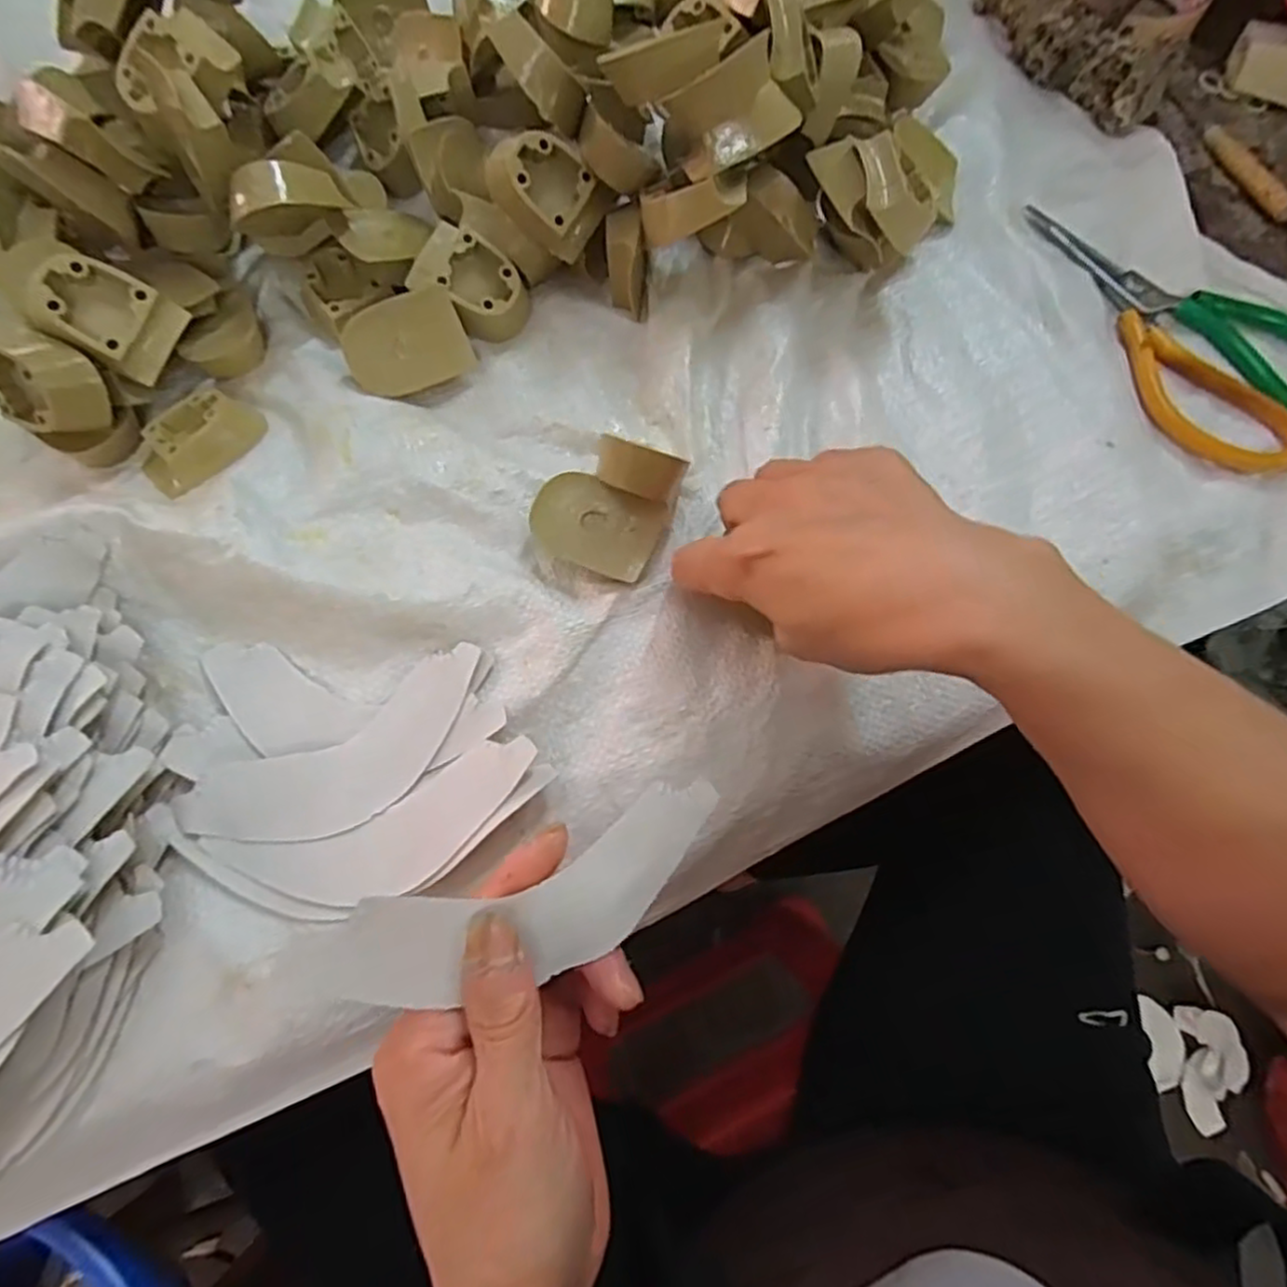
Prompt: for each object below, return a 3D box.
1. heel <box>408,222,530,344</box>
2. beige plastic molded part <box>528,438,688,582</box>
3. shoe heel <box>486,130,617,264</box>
[{"bbox_3d":[-0.087,-0.181,0.359,0.058,0.020,0.039,38,80,-13],"label":"heel"},{"bbox_3d":[-0.018,-0.062,0.312,0.057,0.046,0.052,20,73,5],"label":"beige plastic molded part"},{"bbox_3d":[-0.047,-0.221,0.346,0.056,0.026,0.035,39,74,-23],"label":"shoe heel"}]

